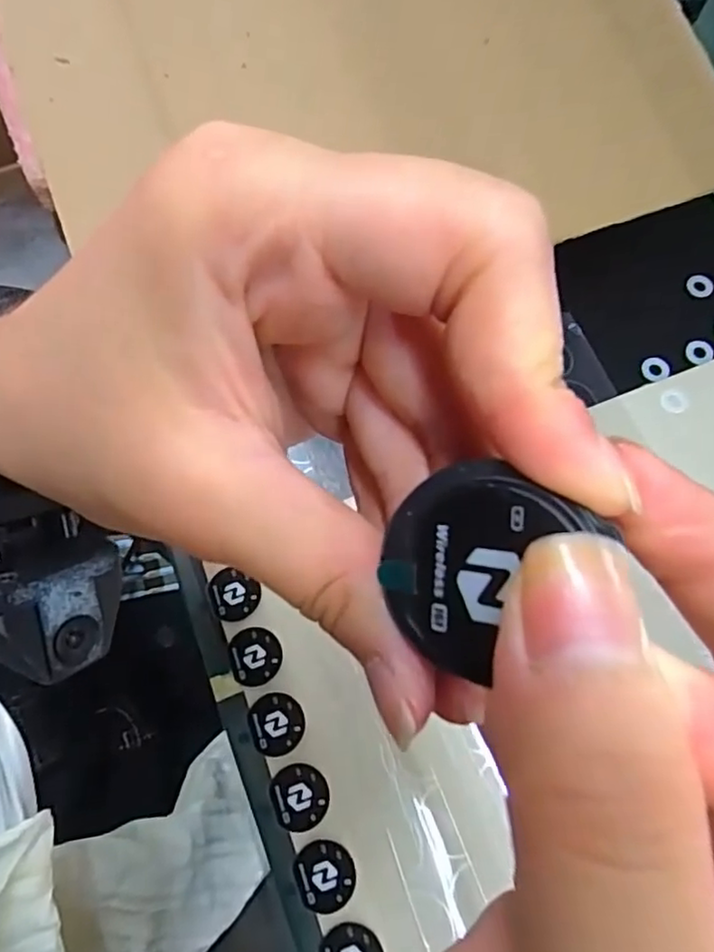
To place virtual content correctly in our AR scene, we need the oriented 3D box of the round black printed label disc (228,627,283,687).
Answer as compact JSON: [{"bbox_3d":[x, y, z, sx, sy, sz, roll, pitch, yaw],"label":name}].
[{"bbox_3d":[-0.044,0.077,0.268,0.022,0.004,0.023,1,68,-2],"label":"round black printed label disc"}]

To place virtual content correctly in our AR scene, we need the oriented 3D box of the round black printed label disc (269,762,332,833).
[{"bbox_3d":[-0.023,0.129,0.251,0.023,0.005,0.023,1,68,-2],"label":"round black printed label disc"}]

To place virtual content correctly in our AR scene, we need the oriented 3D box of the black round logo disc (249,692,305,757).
[{"bbox_3d":[-0.033,0.103,0.260,0.023,0.004,0.024,1,68,-2],"label":"black round logo disc"}]

